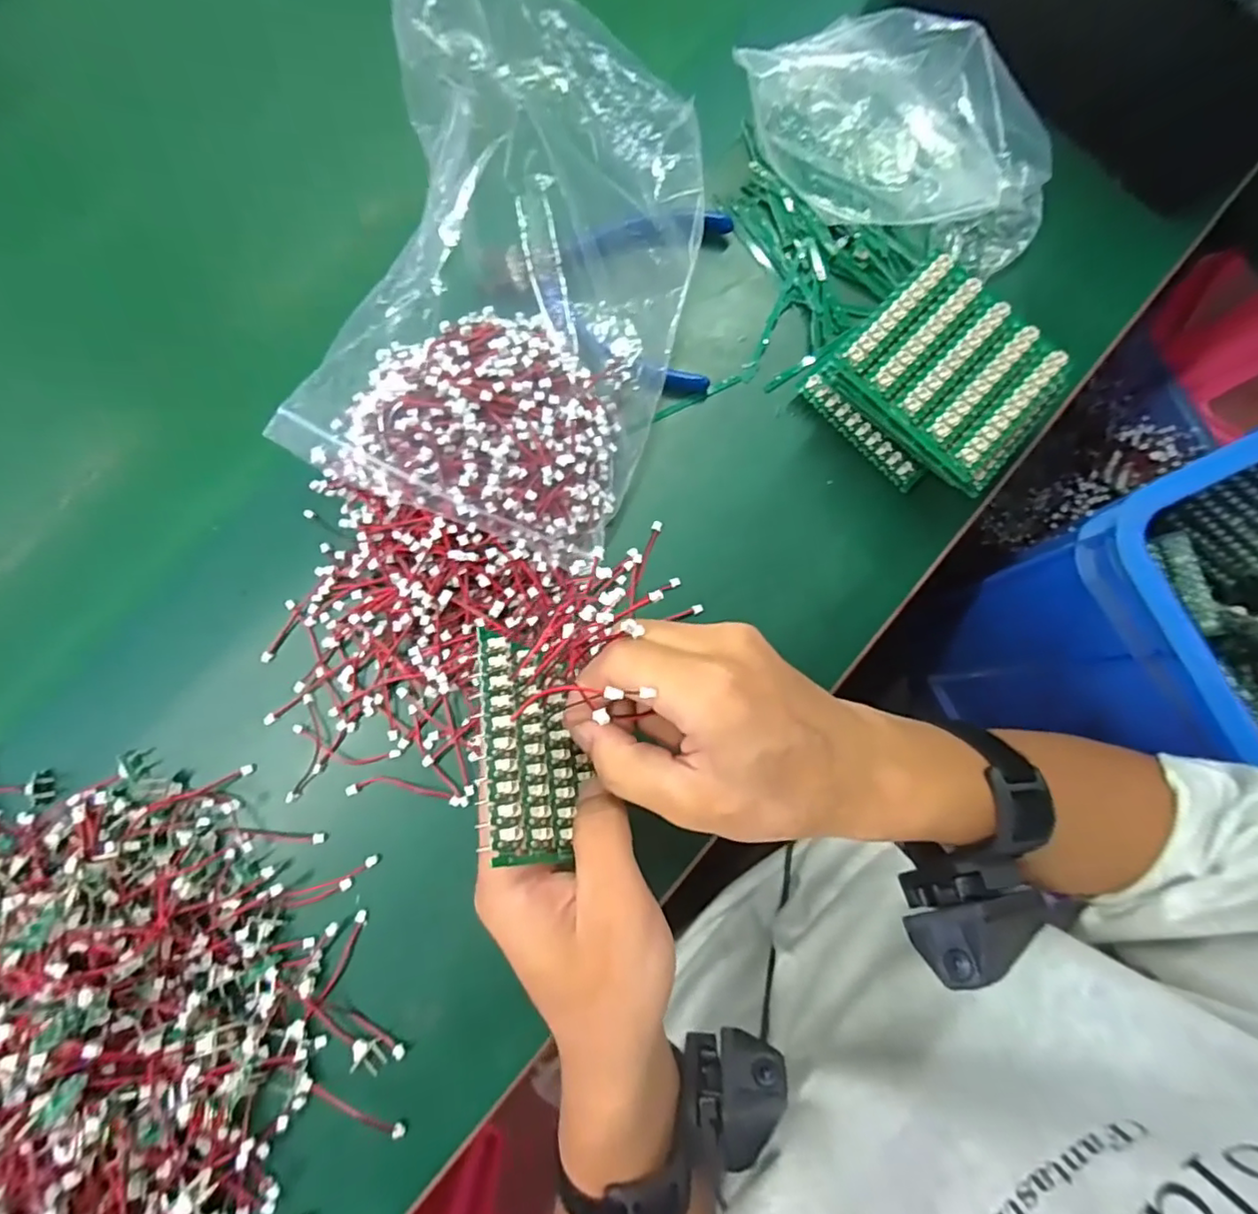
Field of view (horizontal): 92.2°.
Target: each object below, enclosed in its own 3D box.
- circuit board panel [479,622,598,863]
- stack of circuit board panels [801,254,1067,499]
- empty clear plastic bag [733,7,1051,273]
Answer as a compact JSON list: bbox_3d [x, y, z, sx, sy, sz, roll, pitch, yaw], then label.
[{"bbox_3d":[-0.033,0.053,0.231,0.006,0.060,0.078,-19,66,23],"label":"circuit board panel"},{"bbox_3d":[0.157,-0.113,0.313,0.083,0.049,0.103,-44,84,-7],"label":"stack of circuit board panels"},{"bbox_3d":[0.145,-0.251,0.327,0.175,0.065,0.076,28,81,4],"label":"empty clear plastic bag"}]

